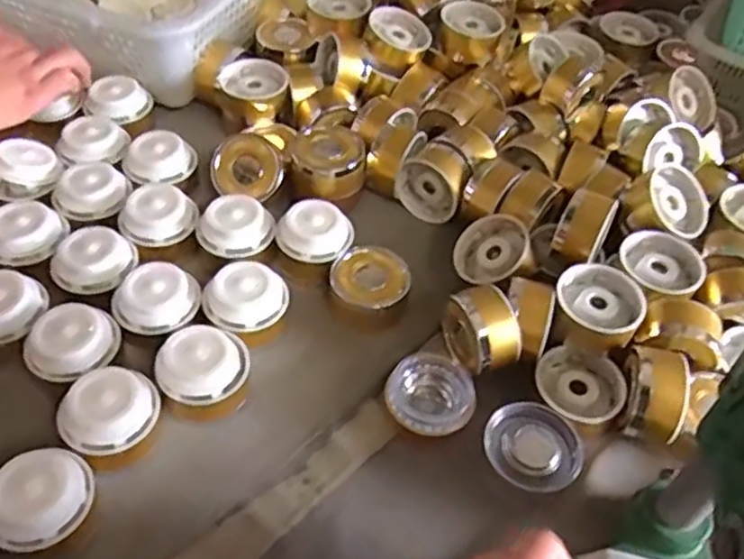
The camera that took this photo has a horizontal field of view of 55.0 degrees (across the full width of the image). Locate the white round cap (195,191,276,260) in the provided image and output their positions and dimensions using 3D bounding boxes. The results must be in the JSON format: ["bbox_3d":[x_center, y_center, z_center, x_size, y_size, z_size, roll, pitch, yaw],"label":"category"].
[{"bbox_3d":[-0.119,-0.047,0.622,0.058,0.029,0.051,29,53,20],"label":"white round cap"}]

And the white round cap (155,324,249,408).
[{"bbox_3d":[-0.124,0.059,0.521,0.064,0.024,0.054,-15,51,-17],"label":"white round cap"}]

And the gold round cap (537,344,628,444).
[{"bbox_3d":[0.163,0.086,0.562,0.062,0.030,0.069,-21,53,-21],"label":"gold round cap"}]

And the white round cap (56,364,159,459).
[{"bbox_3d":[-0.183,0.090,0.496,0.064,0.023,0.056,-28,56,-25],"label":"white round cap"}]

